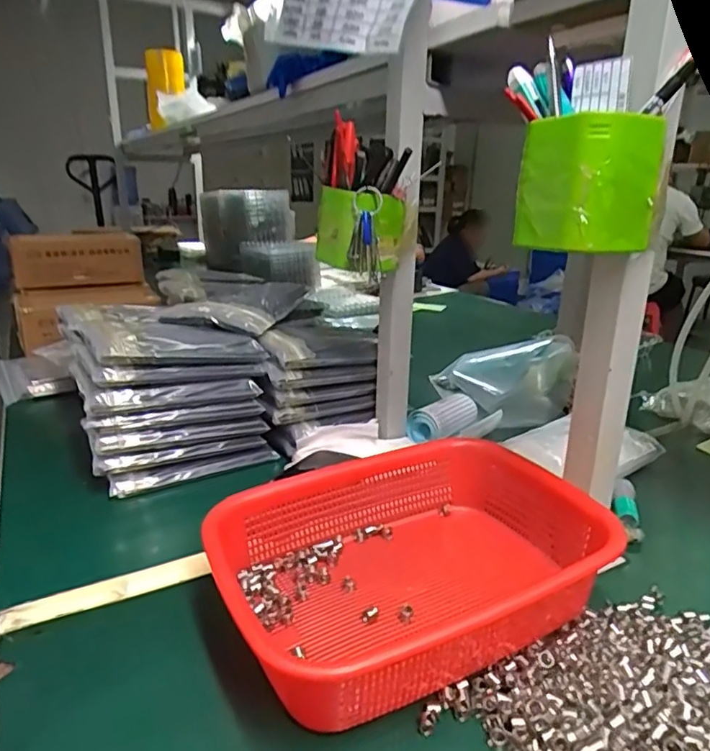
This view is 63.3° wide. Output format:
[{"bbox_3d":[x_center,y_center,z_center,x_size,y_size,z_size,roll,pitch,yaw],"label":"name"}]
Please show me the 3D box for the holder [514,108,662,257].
[{"bbox_3d":[0.152,-0.123,0.375,0.065,0.077,0.066,-7,20,-24],"label":"holder"}]

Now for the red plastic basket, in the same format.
[{"bbox_3d":[0.042,0.141,0.445,0.284,0.078,0.209,-8,21,-26],"label":"red plastic basket"}]

